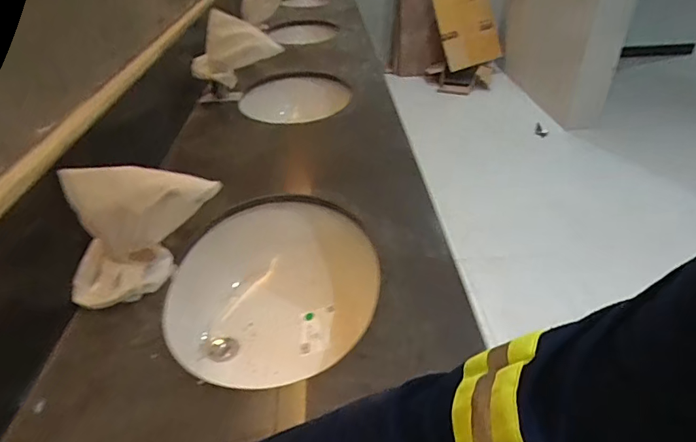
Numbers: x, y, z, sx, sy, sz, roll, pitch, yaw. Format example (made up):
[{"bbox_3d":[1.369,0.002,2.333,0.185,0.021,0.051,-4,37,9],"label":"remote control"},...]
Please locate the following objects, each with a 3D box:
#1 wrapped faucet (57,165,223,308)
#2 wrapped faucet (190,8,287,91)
[{"bbox_3d":[-0.293,0.019,0.655,0.216,0.184,0.087,-6,38,-12],"label":"wrapped faucet"},{"bbox_3d":[-0.305,-0.465,1.245,0.241,0.179,0.059,0,35,3],"label":"wrapped faucet"}]

